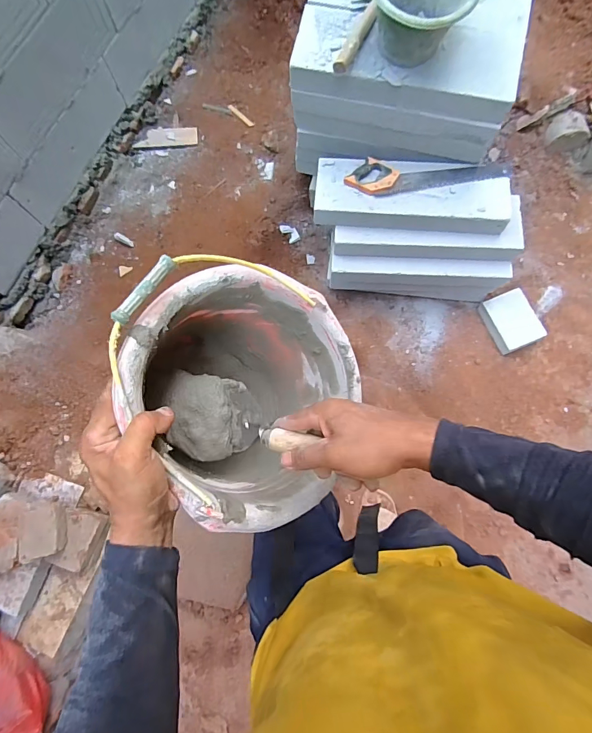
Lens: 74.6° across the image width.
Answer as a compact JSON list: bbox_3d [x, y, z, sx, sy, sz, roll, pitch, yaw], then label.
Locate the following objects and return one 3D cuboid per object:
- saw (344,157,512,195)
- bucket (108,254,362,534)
[{"bbox_3d":[0.412,-0.588,1.211,0.498,0.027,0.107,1,75,2],"label":"saw"},{"bbox_3d":[-0.099,0.039,0.521,0.296,0.251,0.290,-13,94,-37],"label":"bucket"}]

